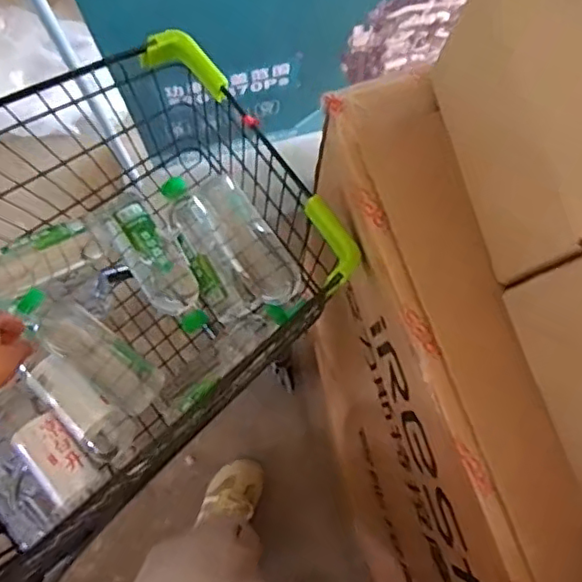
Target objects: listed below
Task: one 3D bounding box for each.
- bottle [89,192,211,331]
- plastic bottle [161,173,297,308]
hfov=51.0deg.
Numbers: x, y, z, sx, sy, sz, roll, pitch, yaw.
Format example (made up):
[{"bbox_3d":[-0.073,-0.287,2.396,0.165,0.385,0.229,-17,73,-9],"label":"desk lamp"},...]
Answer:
[{"bbox_3d":[-0.180,-0.041,0.795,0.075,0.068,0.212,-39,82,-8],"label":"bottle"},{"bbox_3d":[-0.080,-0.079,0.779,0.081,0.076,0.214,-44,83,-9],"label":"plastic bottle"}]

